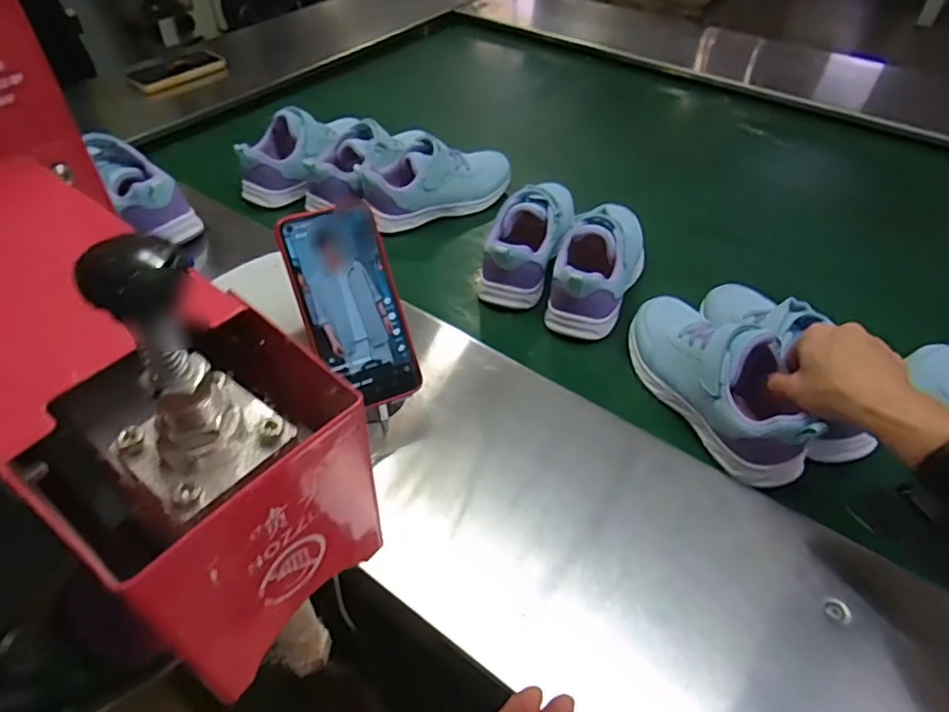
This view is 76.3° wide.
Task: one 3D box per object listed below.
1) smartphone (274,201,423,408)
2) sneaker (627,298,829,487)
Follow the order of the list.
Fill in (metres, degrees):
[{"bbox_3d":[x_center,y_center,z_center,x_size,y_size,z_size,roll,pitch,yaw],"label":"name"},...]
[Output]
[{"bbox_3d":[-0.097,-0.038,0.479,0.076,0.156,0.006,-18,7,-18],"label":"smartphone"},{"bbox_3d":[0.218,0.013,0.545,0.073,0.106,0.203,-17,46,-16],"label":"sneaker"}]

